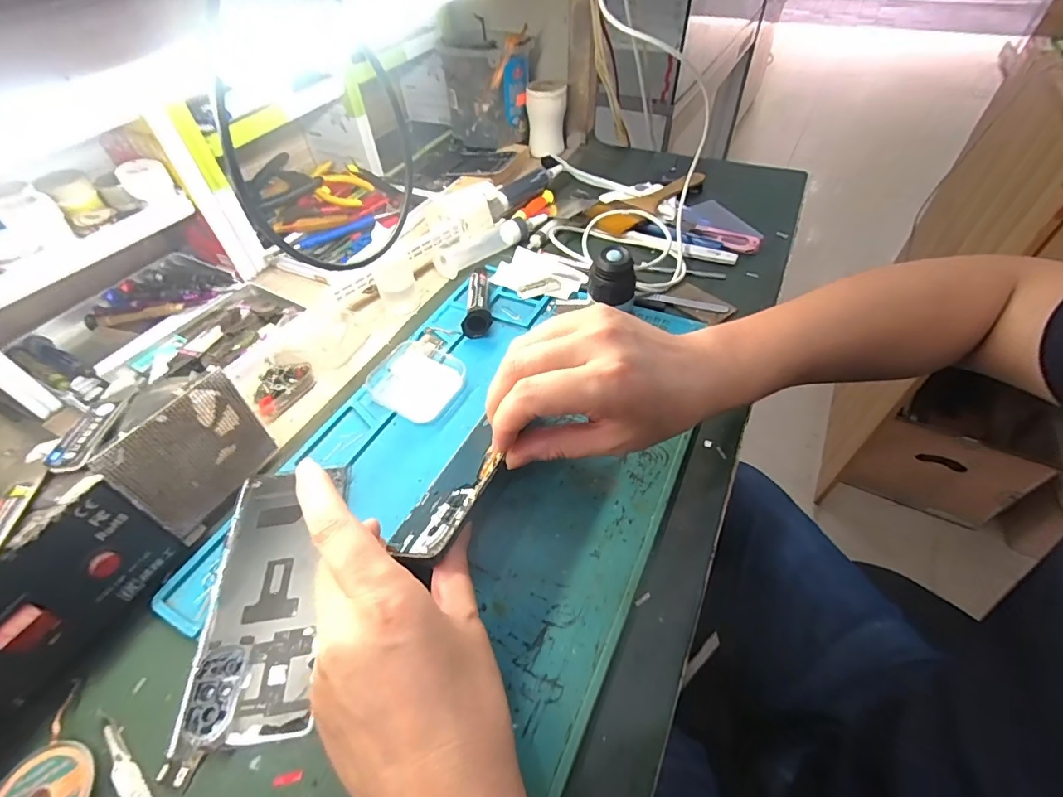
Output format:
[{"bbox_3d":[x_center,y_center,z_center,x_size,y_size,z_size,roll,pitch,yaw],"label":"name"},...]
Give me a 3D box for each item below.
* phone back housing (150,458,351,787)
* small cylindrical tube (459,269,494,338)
[{"bbox_3d":[-0.150,0.111,0.270,0.068,0.007,0.157,-7,50,-4],"label":"phone back housing"},{"bbox_3d":[-0.050,-0.090,0.431,0.025,0.021,0.079,-4,50,-2],"label":"small cylindrical tube"}]

